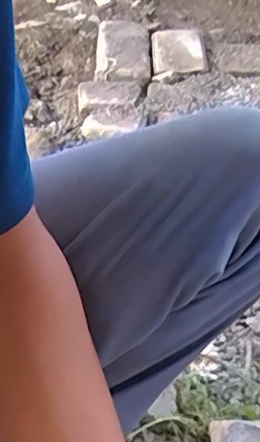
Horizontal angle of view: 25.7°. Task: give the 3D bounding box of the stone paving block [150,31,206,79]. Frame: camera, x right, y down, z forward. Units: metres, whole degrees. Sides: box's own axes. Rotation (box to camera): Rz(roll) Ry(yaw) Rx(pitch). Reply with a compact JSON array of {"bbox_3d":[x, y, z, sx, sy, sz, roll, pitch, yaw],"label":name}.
[{"bbox_3d":[0.095,-0.341,1.154,0.101,0.022,0.170,3,45,-2],"label":"stone paving block"}]

